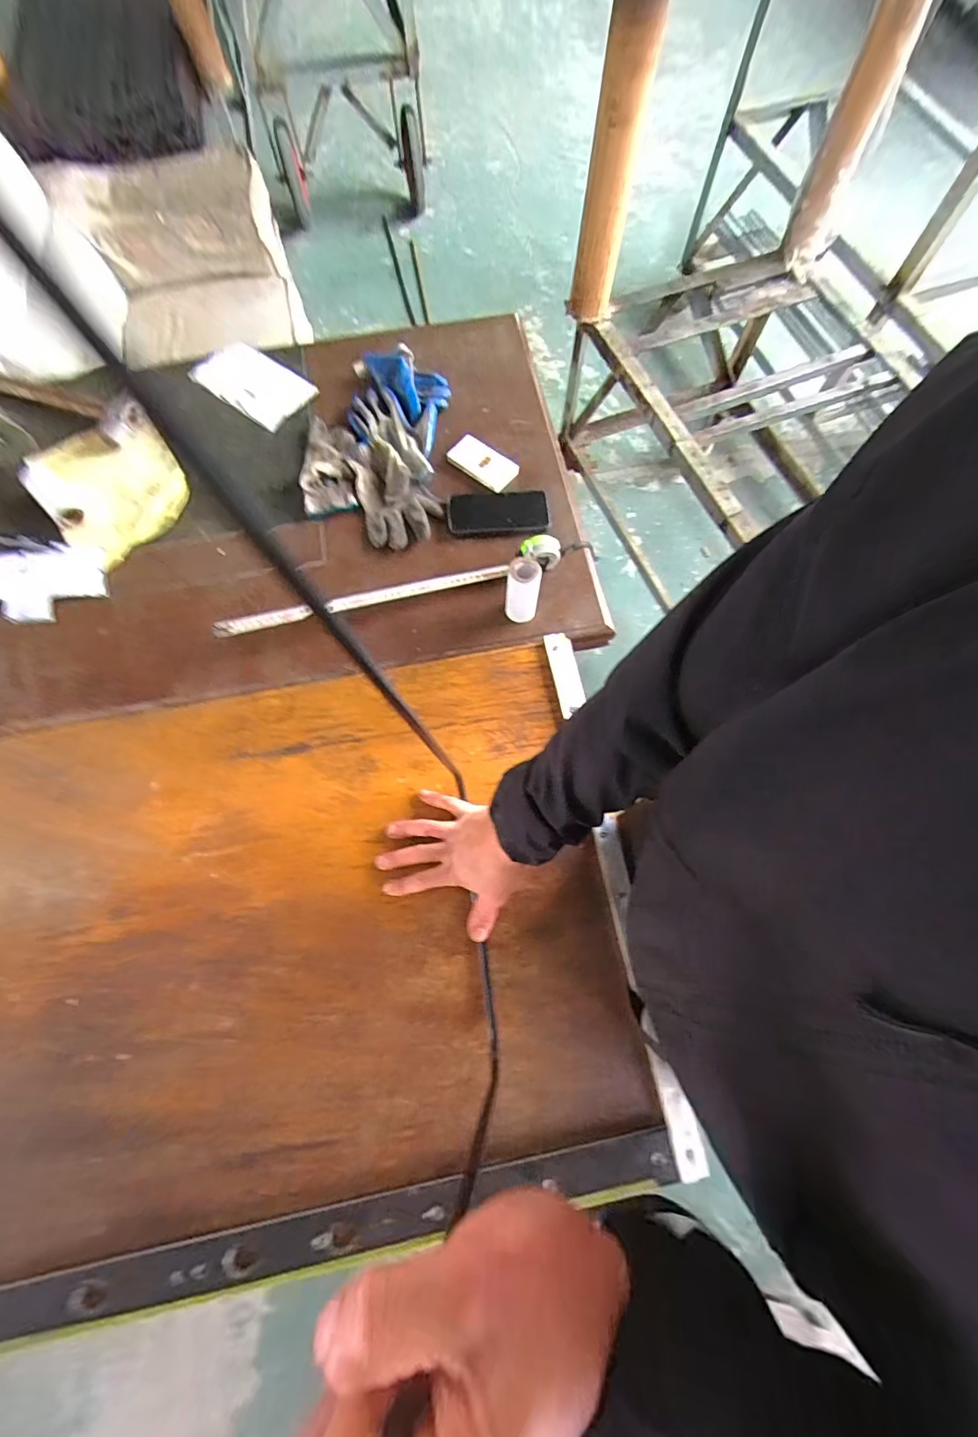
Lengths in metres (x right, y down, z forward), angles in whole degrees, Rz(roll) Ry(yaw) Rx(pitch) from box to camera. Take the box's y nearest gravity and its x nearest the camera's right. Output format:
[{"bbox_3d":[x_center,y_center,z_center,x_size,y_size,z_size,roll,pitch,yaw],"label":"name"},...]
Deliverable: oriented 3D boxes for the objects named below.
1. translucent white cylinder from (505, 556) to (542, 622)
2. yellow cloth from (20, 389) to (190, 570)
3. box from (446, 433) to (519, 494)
[{"bbox_3d":[0.047,-0.174,0.698,0.045,0.101,0.043,12,72,4],"label":"translucent white cylinder"},{"bbox_3d":[-0.615,-0.393,0.818,0.216,0.022,0.276,-39,76,-12],"label":"yellow cloth"},{"bbox_3d":[-0.010,-0.420,0.820,0.107,0.016,0.059,36,75,11],"label":"box"}]

